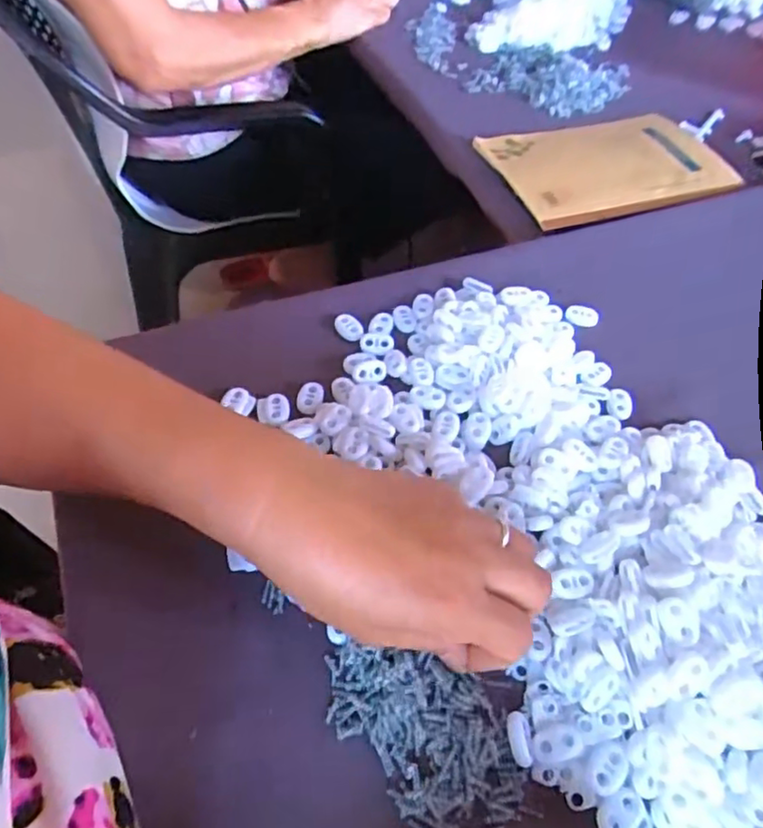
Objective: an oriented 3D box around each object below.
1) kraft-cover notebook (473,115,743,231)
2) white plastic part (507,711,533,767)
[{"bbox_3d":[0.216,-0.236,0.578,0.217,0.017,0.143,-12,55,-13],"label":"kraft-cover notebook"},{"bbox_3d":[0.063,0.148,0.279,0.011,0.006,0.021,3,53,-2],"label":"white plastic part"}]

